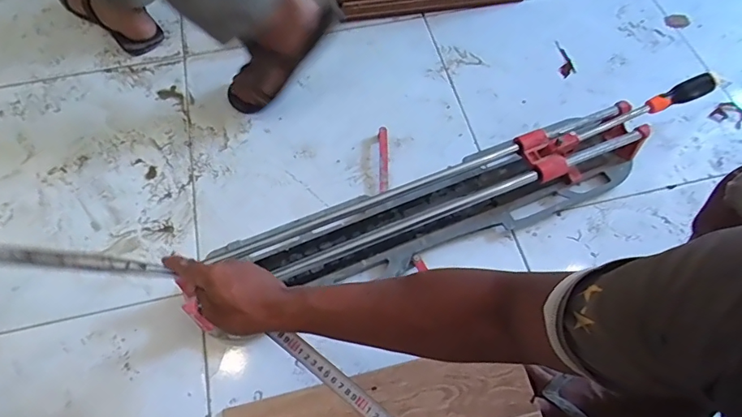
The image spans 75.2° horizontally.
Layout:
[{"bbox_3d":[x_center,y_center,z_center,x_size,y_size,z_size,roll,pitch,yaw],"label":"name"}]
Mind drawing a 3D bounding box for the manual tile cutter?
[{"bbox_3d":[0.158,-0.030,0.757,0.814,0.099,0.137,-20,63,-11],"label":"manual tile cutter"}]

